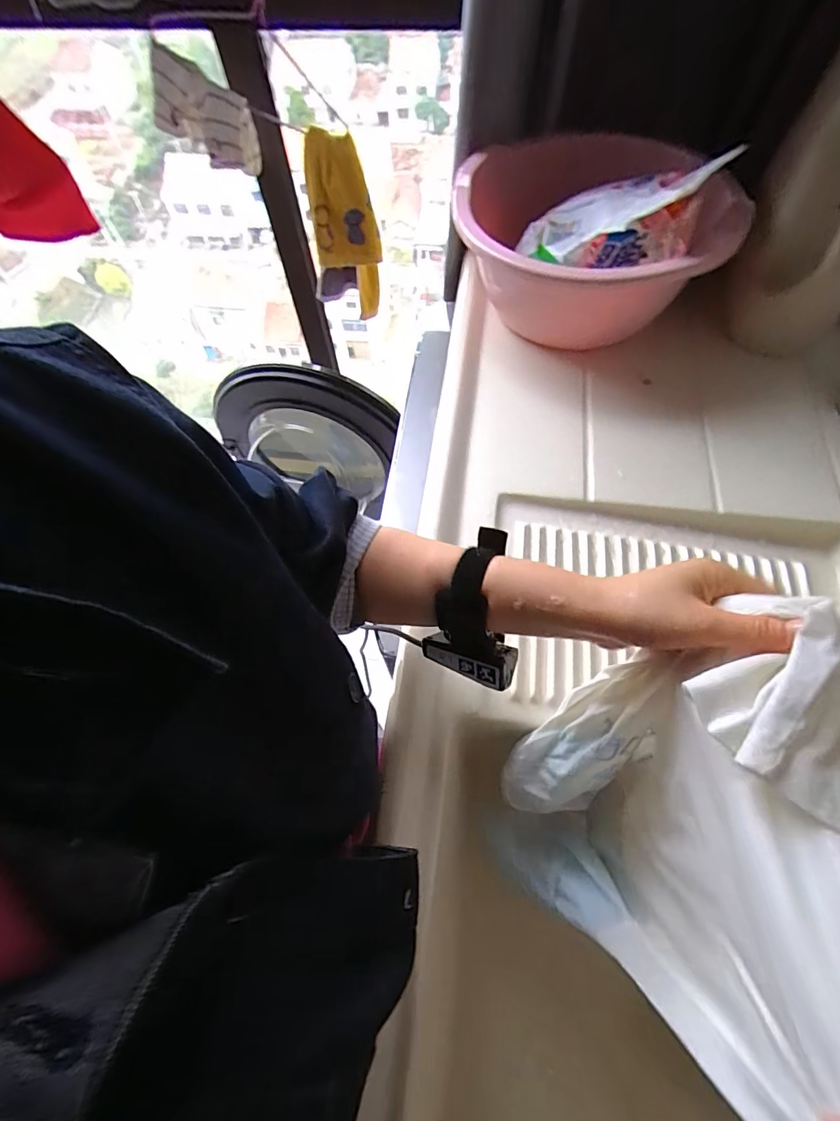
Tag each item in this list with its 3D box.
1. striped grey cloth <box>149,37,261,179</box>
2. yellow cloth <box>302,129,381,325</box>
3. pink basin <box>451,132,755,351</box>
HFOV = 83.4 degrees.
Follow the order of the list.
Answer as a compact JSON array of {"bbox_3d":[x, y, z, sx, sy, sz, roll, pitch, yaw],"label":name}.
[{"bbox_3d":[-0.322,-0.670,0.713,0.120,0.139,0.085,24,67,14],"label":"striped grey cloth"},{"bbox_3d":[-0.136,-0.571,0.830,0.127,0.275,0.111,-10,63,-2],"label":"yellow cloth"},{"bbox_3d":[0.212,-0.404,0.622,0.316,0.146,0.316,-1,63,2],"label":"pink basin"}]

